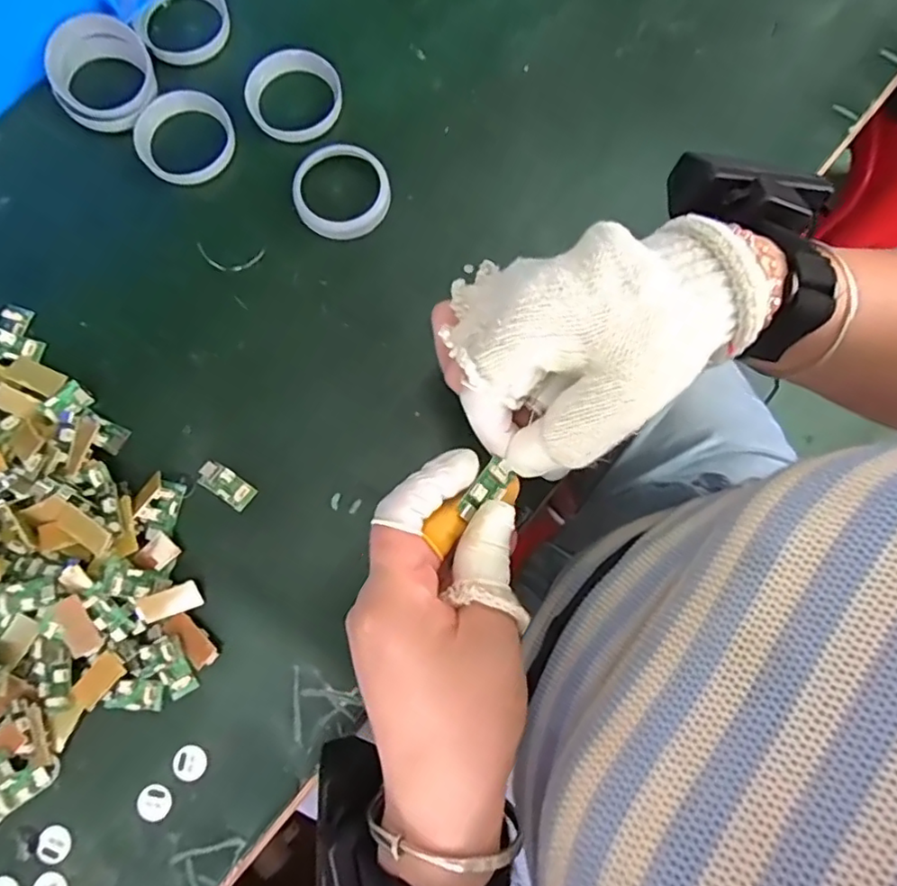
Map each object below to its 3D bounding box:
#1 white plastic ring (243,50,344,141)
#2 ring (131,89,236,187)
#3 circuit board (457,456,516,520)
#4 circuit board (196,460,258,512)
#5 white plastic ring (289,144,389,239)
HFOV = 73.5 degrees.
[{"bbox_3d":[-0.096,-0.218,0.379,0.062,0.014,0.053,-27,82,-6],"label":"white plastic ring"},{"bbox_3d":[-0.164,-0.190,0.373,0.059,0.011,0.055,0,80,-1],"label":"ring"},{"bbox_3d":[0.016,0.021,0.263,0.029,0.005,0.014,-43,83,-16],"label":"circuit board"},{"bbox_3d":[-0.125,0.023,0.336,0.033,0.004,0.015,34,81,5],"label":"circuit board"},{"bbox_3d":[-0.066,-0.153,0.366,0.059,0.011,0.056,-3,80,-2],"label":"white plastic ring"}]

